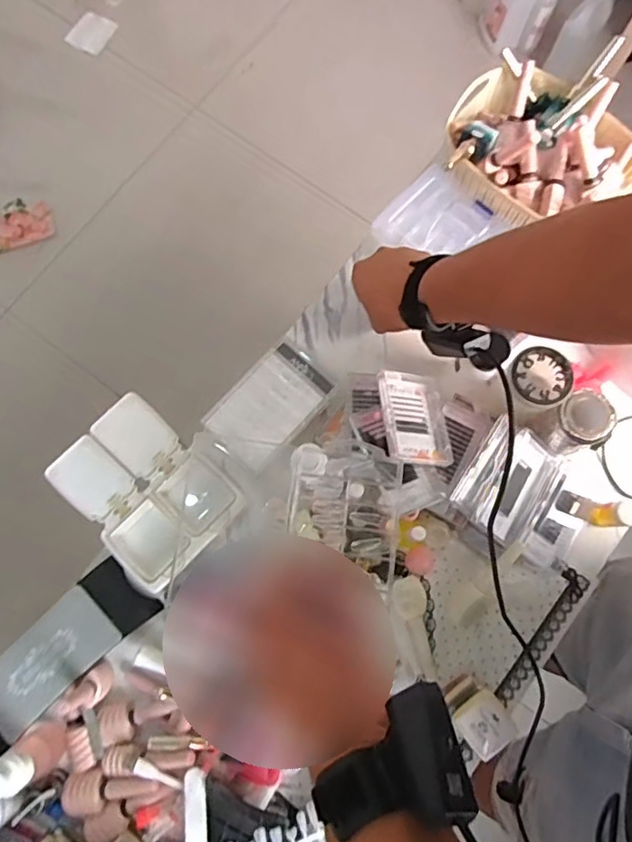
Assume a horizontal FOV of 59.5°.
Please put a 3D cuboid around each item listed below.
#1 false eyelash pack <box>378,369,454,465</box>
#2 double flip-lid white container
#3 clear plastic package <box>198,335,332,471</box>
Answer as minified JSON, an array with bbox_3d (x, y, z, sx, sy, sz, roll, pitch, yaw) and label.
[{"bbox_3d":[0.108,-0.003,0.587,0.077,0.013,0.102,3,66,-26],"label":"false eyelash pack"},{"bbox_3d":[-0.184,0.079,0.613,0.173,0.072,0.142,44,81,9],"label":"double flip-lid white container"},{"bbox_3d":[-0.050,-0.021,0.611,0.082,0.016,0.133,42,80,8],"label":"clear plastic package"}]

